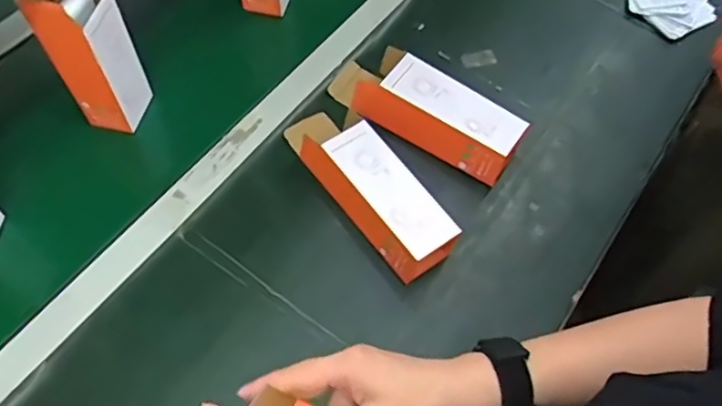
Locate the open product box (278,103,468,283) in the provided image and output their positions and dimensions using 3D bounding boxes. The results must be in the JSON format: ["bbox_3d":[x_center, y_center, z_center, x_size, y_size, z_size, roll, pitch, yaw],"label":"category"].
[{"bbox_3d":[0.007,-0.027,0.699,0.078,0.053,0.243,-35,70,-21],"label":"open product box"}]

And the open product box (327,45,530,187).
[{"bbox_3d":[0.076,-0.118,0.749,0.248,0.059,0.088,35,64,13],"label":"open product box"}]

